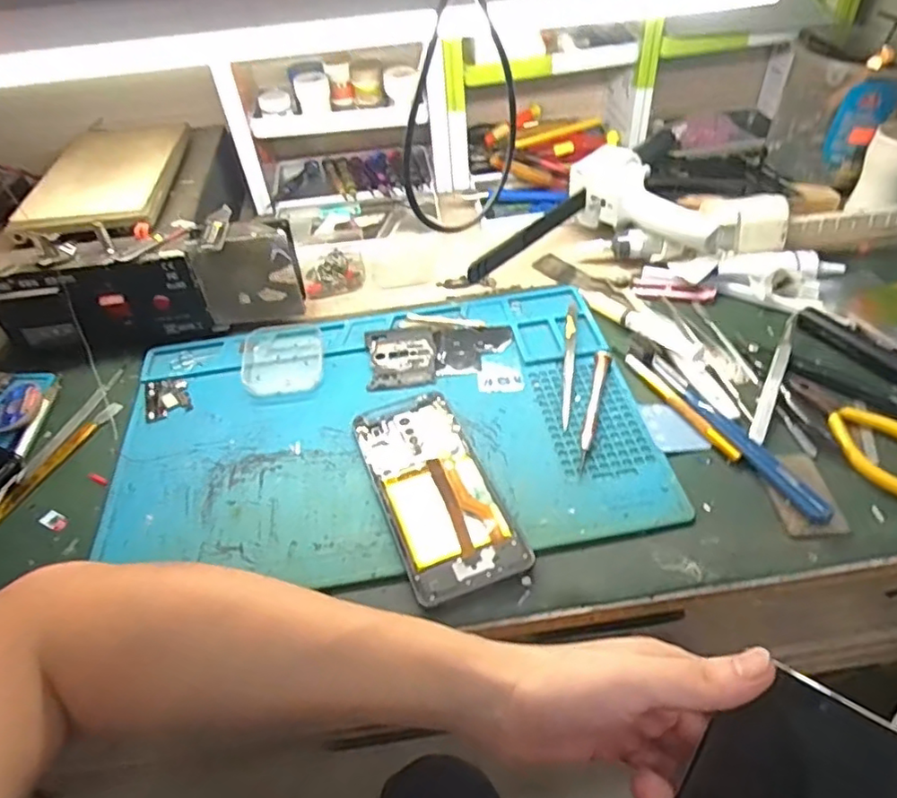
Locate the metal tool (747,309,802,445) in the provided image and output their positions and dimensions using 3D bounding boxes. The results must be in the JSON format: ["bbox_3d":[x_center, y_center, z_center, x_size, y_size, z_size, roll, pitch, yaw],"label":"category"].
[{"bbox_3d":[0.243,-0.022,0.446,0.011,0.012,0.139,21,51,23],"label":"metal tool"}]

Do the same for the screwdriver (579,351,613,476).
[{"bbox_3d":[0.106,0.006,0.442,0.011,0.008,0.114,11,48,15],"label":"screwdriver"}]

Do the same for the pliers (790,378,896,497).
[{"bbox_3d":[0.278,0.021,0.411,0.049,0.011,0.108,-23,49,-17],"label":"pliers"}]

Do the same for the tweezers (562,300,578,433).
[{"bbox_3d":[0.095,-0.031,0.476,0.008,0.005,0.134,5,47,10],"label":"tweezers"}]

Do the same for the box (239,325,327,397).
[{"bbox_3d":[-0.134,-0.036,0.497,0.063,0.016,0.077,-8,46,-3],"label":"box"}]

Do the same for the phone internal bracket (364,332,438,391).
[{"bbox_3d":[-0.038,-0.035,0.493,0.053,0.004,0.064,-7,46,-2],"label":"phone internal bracket"}]

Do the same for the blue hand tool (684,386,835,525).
[{"bbox_3d":[0.202,0.033,0.407,0.018,0.008,0.126,-23,49,-16],"label":"blue hand tool"}]

